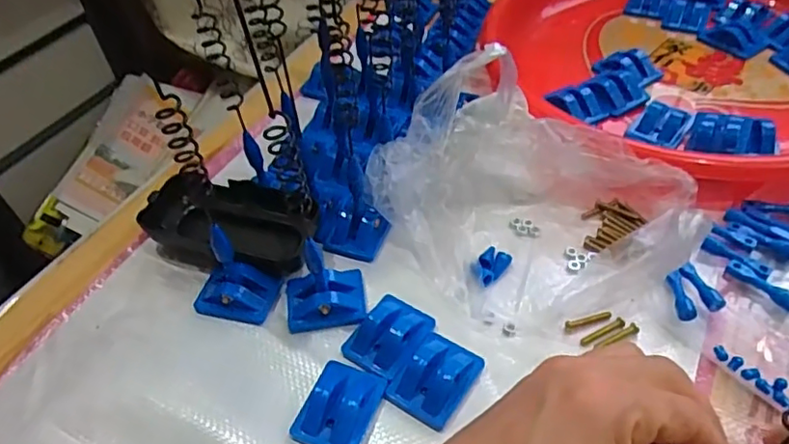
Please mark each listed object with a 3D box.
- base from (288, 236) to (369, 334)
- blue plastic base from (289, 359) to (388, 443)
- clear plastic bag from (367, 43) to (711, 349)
[{"bbox_3d":[-0.041,0.028,0.321,0.044,0.053,0.035,-8,46,-2],"label":"base"},{"bbox_3d":[-0.027,0.090,0.291,0.033,0.009,0.046,14,50,19],"label":"blue plastic base"},{"bbox_3d":[0.077,-0.021,0.341,0.172,0.073,0.134,28,55,29],"label":"clear plastic bag"}]

